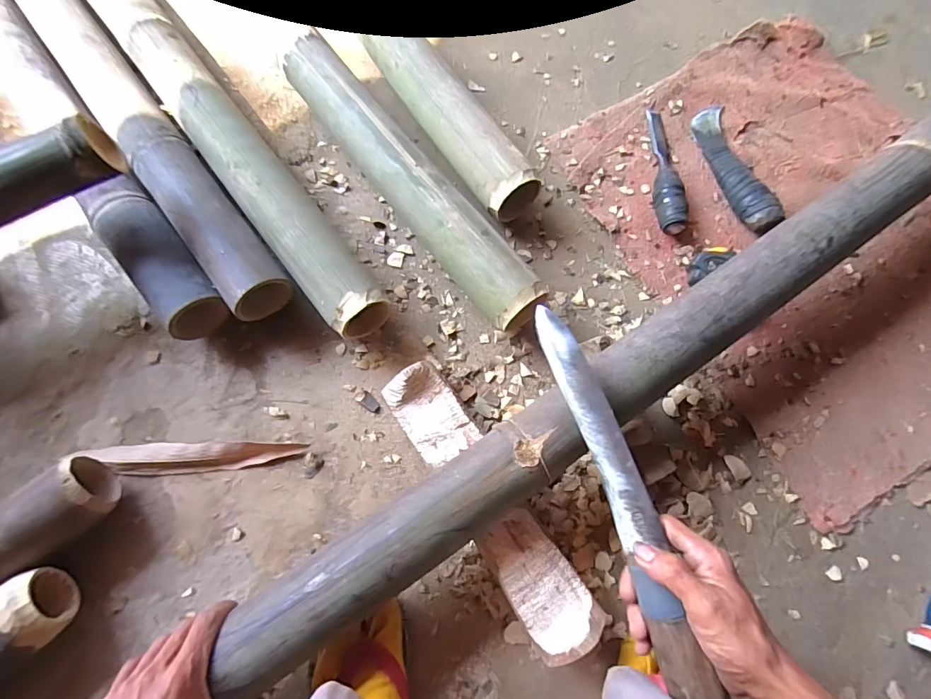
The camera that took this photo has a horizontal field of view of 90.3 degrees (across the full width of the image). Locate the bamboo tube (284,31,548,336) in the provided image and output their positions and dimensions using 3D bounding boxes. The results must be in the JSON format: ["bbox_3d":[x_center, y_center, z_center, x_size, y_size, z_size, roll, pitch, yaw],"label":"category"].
[{"bbox_3d":[-0.066,-0.202,0.576,0.073,0.089,0.448,-37,77,-10],"label":"bamboo tube"}]

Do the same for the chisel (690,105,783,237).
[{"bbox_3d":[0.358,-0.244,0.608,0.059,0.037,0.208,-14,75,-4],"label":"chisel"}]

